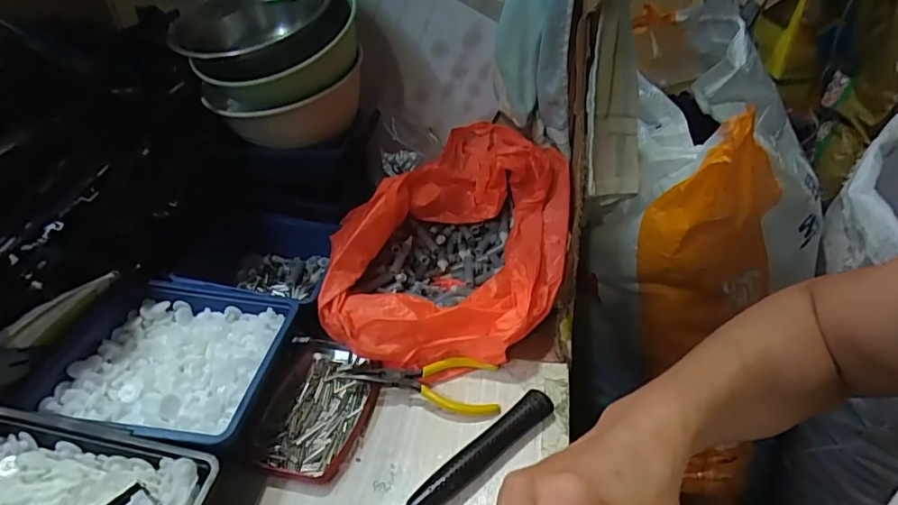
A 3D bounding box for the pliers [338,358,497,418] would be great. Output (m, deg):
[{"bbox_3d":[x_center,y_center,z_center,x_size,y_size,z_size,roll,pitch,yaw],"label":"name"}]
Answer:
[{"bbox_3d":[-0.027,0.108,0.441,0.133,0.020,0.048,-1,38,5],"label":"pliers"}]

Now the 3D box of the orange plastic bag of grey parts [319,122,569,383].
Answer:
[{"bbox_3d":[0.012,-0.018,0.526,0.203,0.107,0.284,8,39,15],"label":"orange plastic bag of grey parts"}]

